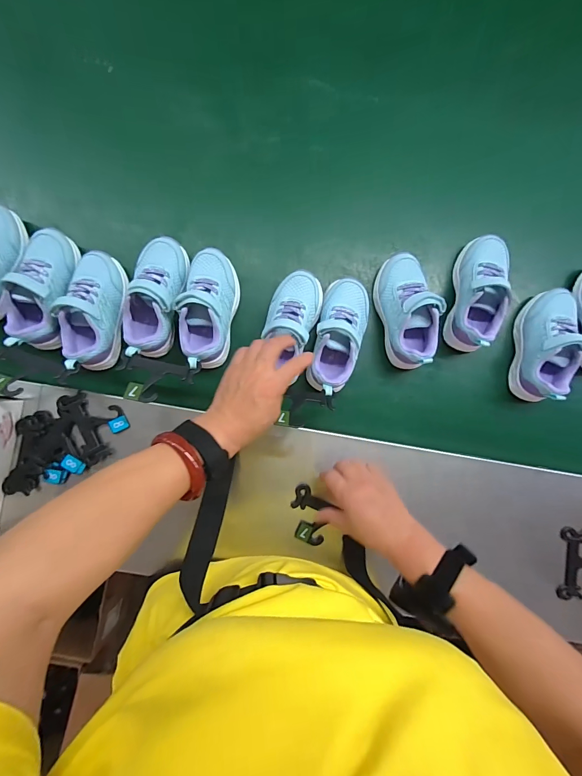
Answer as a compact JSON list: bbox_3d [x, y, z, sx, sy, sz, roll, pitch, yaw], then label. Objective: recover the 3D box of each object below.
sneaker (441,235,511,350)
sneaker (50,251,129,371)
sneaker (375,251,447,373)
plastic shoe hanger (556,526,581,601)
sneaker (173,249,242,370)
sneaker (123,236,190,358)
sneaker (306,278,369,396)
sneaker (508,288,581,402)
[{"bbox_3d":[0.277,-0.137,0.489,0.072,0.077,0.166,10,87,0],"label":"sneaker"},{"bbox_3d":[-0.270,-0.108,0.475,0.078,0.068,0.165,11,87,0],"label":"sneaker"},{"bbox_3d":[0.168,-0.111,0.484,0.068,0.074,0.158,-11,87,-1],"label":"sneaker"},{"bbox_3d":[0.430,0.260,0.495,0.074,0.012,0.100,7,89,-4],"label":"plastic shoe hanger"},{"bbox_3d":[-0.116,-0.111,0.480,0.071,0.072,0.166,10,87,0],"label":"sneaker"},{"bbox_3d":[-0.185,-0.125,0.475,0.071,0.076,0.166,9,87,0],"label":"sneaker"},{"bbox_3d":[0.069,-0.073,0.478,0.068,0.067,0.162,16,87,1],"label":"sneaker"},{"bbox_3d":[0.382,-0.061,0.494,0.076,0.073,0.162,8,87,0],"label":"sneaker"}]

